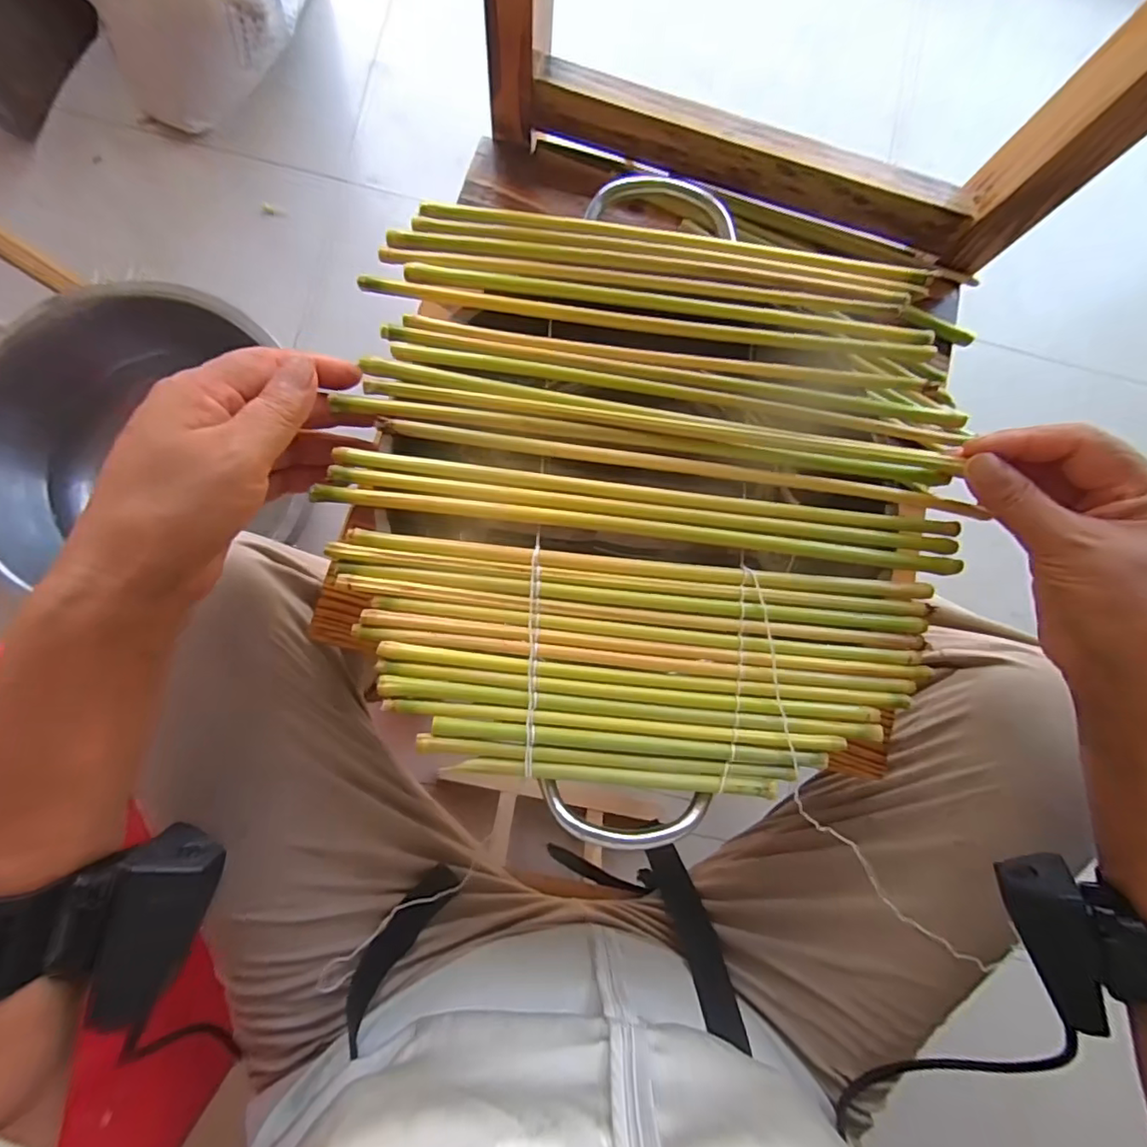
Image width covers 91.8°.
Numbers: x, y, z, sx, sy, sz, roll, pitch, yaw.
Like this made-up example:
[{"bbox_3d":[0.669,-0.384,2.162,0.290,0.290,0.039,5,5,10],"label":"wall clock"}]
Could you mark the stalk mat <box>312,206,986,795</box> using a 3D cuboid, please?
[{"bbox_3d":[0.043,-0.049,0.299,0.307,0.042,0.300,5,80,-6],"label":"stalk mat"}]

